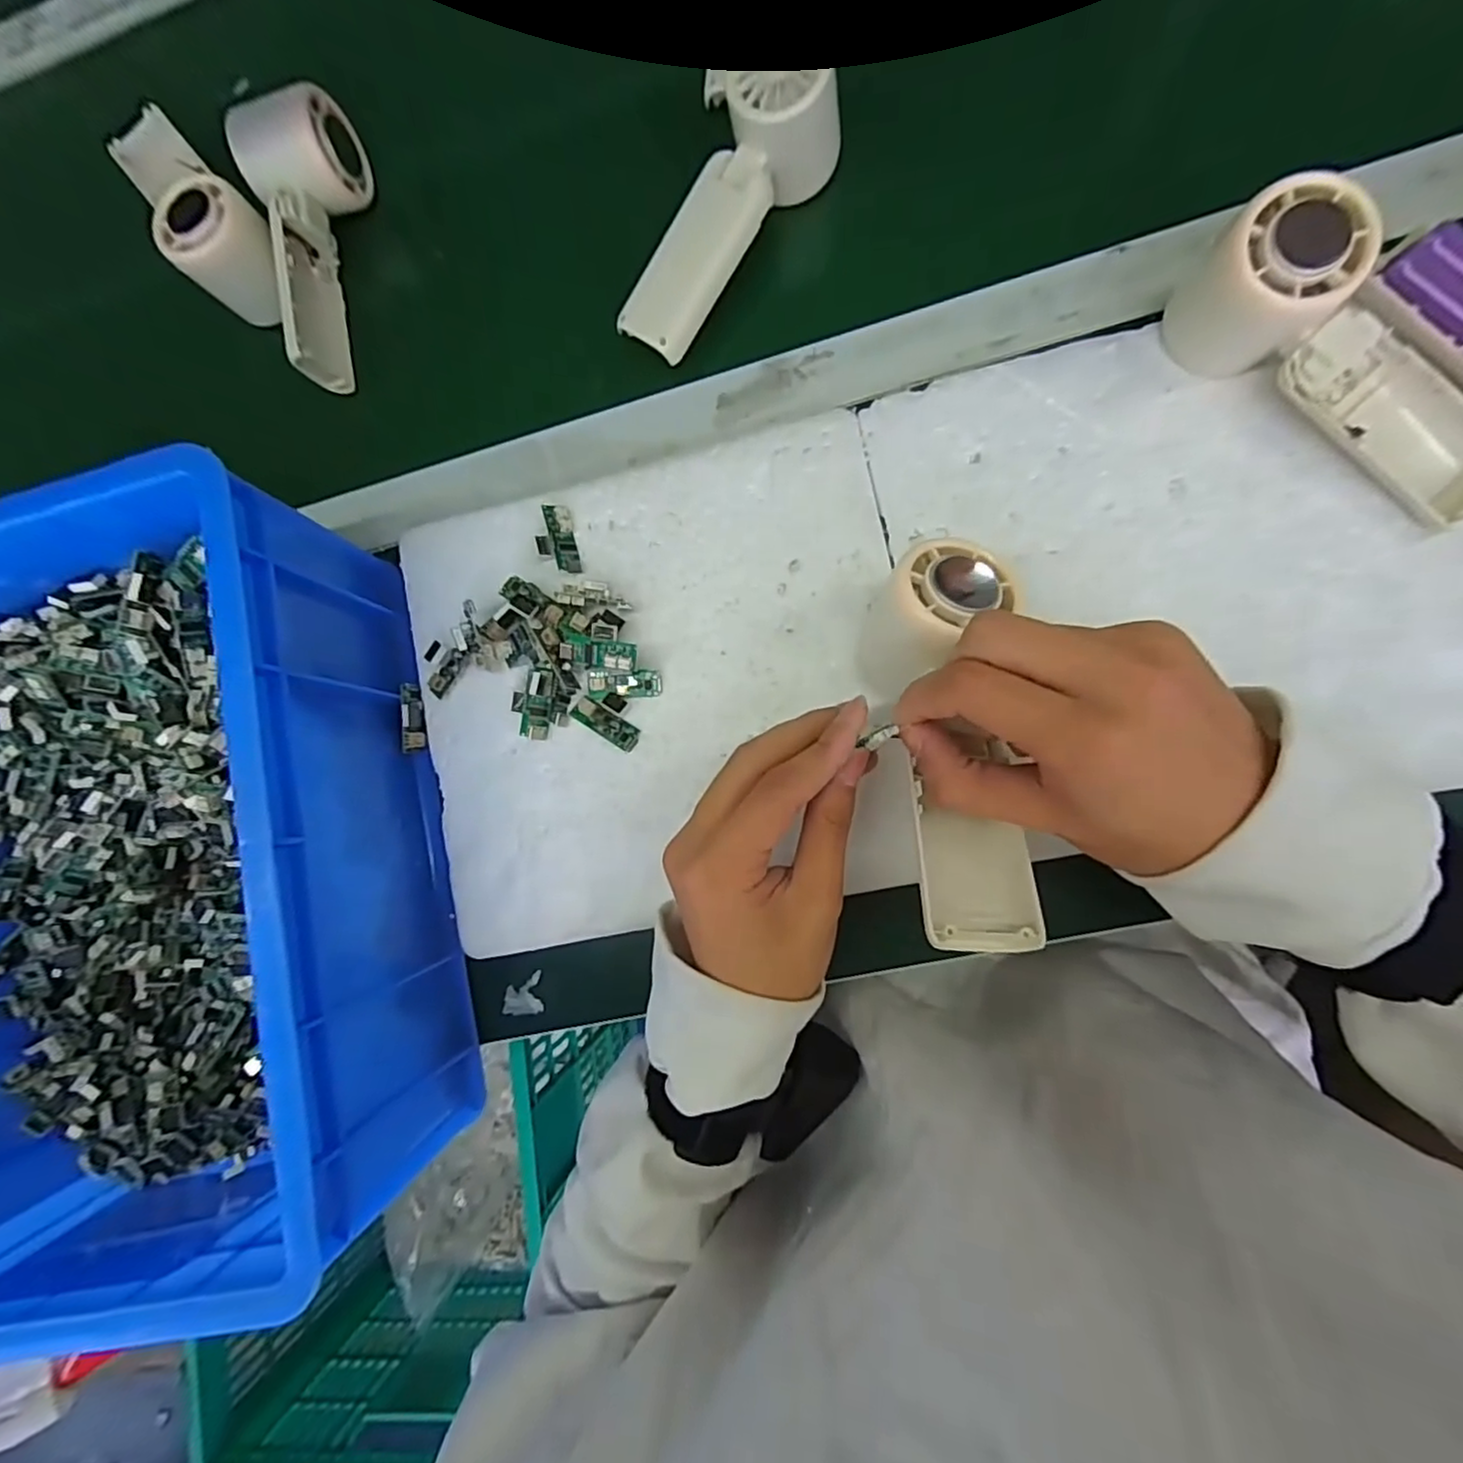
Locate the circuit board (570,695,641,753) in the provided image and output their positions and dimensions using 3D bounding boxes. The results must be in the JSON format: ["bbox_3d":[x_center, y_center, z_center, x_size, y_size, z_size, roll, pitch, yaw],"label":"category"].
[{"bbox_3d":[-0.068,-0.005,0.332,0.039,0.005,0.014,33,92,9],"label":"circuit board"}]

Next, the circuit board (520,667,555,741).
[{"bbox_3d":[-0.105,-0.015,0.332,0.015,0.005,0.038,12,99,9],"label":"circuit board"}]

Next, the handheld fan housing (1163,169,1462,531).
[{"bbox_3d":[0.276,-0.163,0.270,0.165,0.062,0.059,38,90,10],"label":"handheld fan housing"}]

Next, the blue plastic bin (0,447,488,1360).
[{"bbox_3d":[-0.294,0.075,0.305,0.252,0.125,0.327,-13,84,8],"label":"blue plastic bin"}]

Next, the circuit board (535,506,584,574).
[{"bbox_3d":[-0.097,-0.105,0.339,0.020,0.008,0.039,-14,84,8],"label":"circuit board"}]

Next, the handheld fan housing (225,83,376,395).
[{"bbox_3d":[-0.248,-0.293,0.369,0.055,0.059,0.155,-12,84,8],"label":"handheld fan housing"}]

